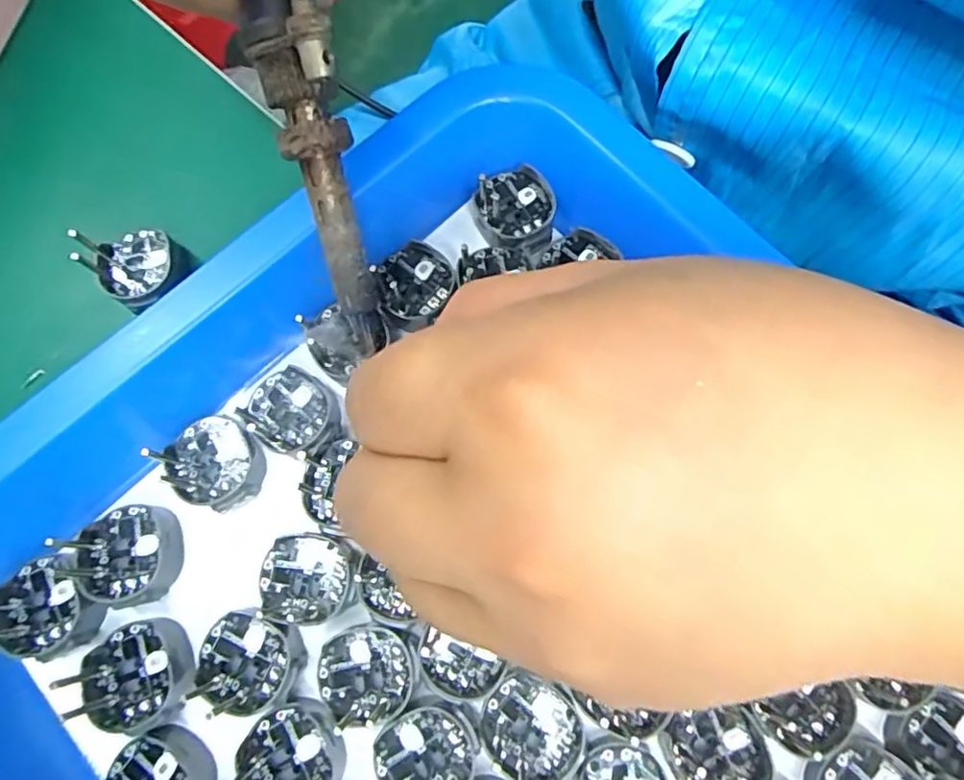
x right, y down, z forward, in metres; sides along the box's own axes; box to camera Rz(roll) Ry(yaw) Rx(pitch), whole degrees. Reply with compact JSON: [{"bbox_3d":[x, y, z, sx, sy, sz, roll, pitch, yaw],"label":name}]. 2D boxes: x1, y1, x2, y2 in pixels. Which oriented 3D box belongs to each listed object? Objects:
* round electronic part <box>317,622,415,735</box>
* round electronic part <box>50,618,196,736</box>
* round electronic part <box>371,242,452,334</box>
[{"bbox_3d":[-0.033,0.080,0.173,0.027,0.005,0.025,0,78,1],"label":"round electronic part"},{"bbox_3d":[-0.099,0.081,0.174,0.031,0.014,0.028,-21,78,-3],"label":"round electronic part"},{"bbox_3d":[-0.023,-0.034,0.205,0.027,0.005,0.025,0,78,1],"label":"round electronic part"}]

